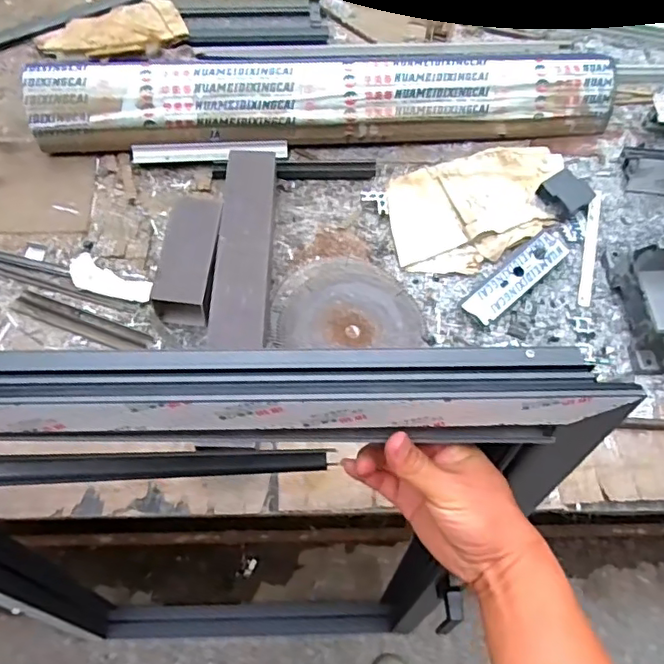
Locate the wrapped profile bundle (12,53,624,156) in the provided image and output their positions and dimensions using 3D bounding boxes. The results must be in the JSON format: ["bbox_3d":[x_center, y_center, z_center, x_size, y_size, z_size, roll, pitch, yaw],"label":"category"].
[{"bbox_3d":[0.000,-0.425,1.060,1.043,0.111,0.134,-4,65,-5],"label":"wrapped profile bundle"}]

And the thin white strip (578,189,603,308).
[{"bbox_3d":[0.450,-0.149,1.009,0.023,0.011,0.238,16,70,4],"label":"thin white strip"}]

